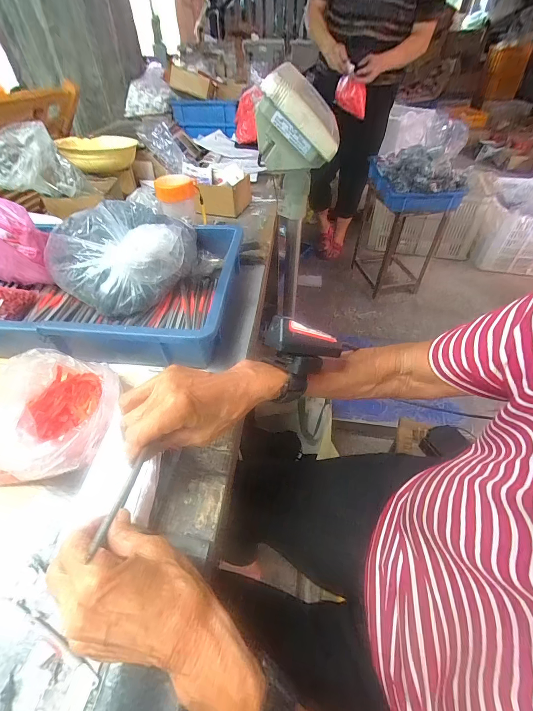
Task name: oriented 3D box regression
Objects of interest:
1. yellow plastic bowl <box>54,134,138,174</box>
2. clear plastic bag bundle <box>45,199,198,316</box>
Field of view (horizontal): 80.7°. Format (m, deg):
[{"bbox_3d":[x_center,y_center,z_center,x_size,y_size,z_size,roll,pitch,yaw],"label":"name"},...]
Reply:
[{"bbox_3d":[-0.442,-0.538,0.836,0.194,0.055,0.135,-14,47,-13],"label":"yellow plastic bowl"},{"bbox_3d":[-0.199,-0.140,0.428,0.183,0.091,0.148,-3,46,-3],"label":"clear plastic bag bundle"}]

